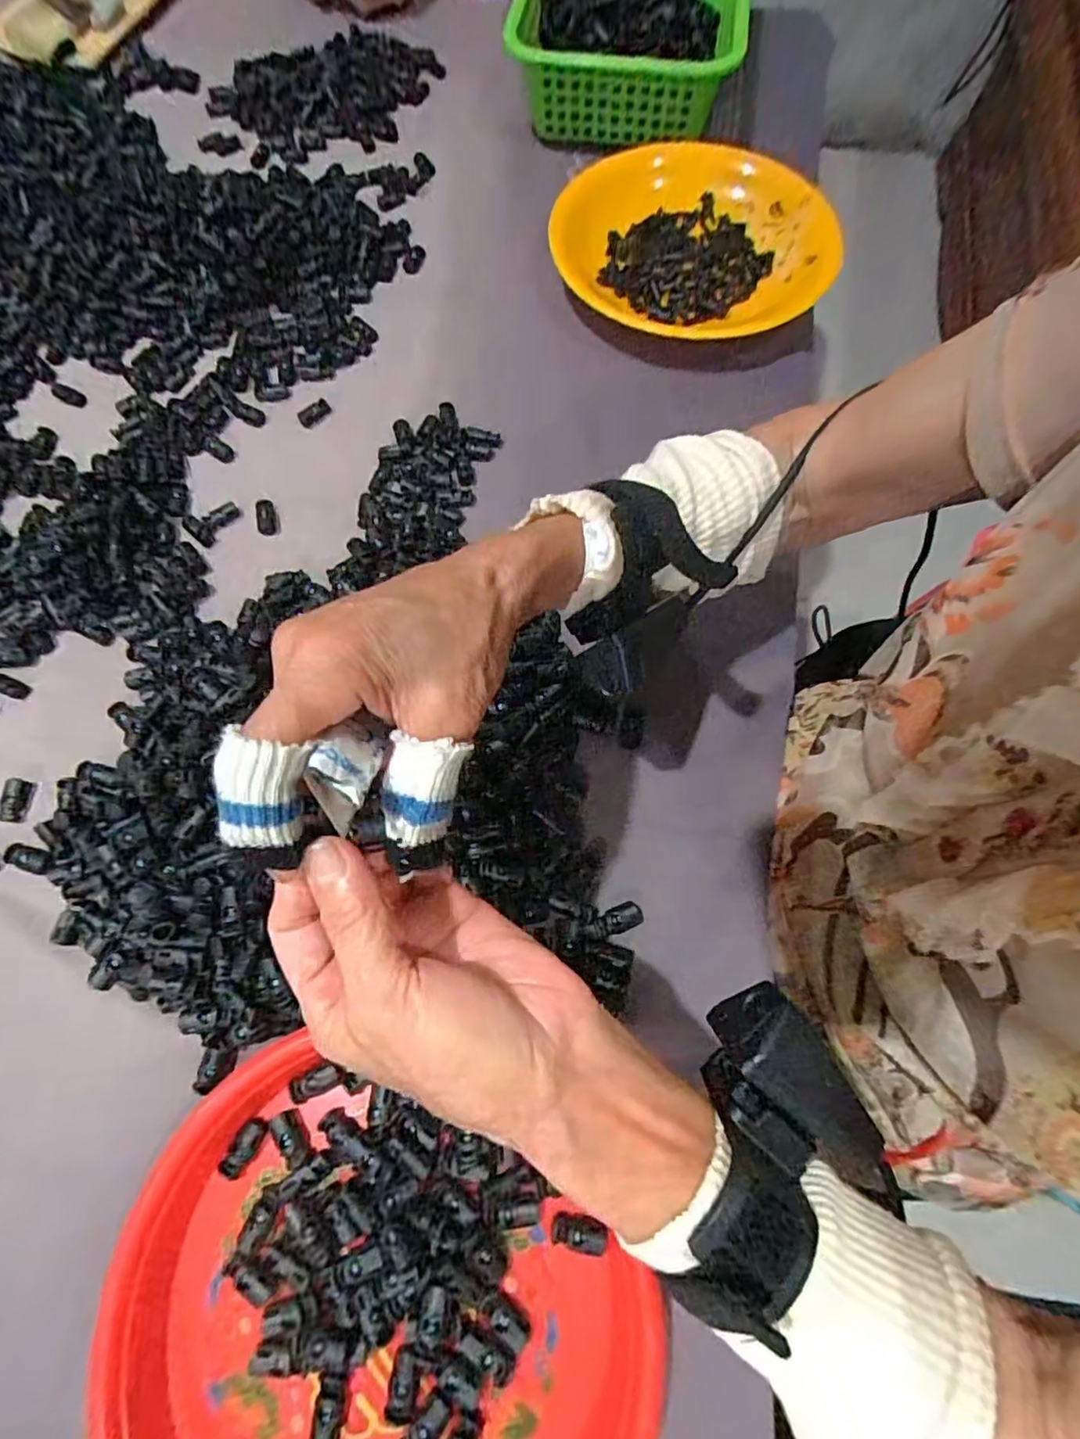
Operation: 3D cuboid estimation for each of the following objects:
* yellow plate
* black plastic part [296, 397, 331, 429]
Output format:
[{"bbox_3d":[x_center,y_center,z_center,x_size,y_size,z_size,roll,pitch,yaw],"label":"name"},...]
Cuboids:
[{"bbox_3d":[0.134,-0.422,0.547,0.236,0.055,0.225,0,70,0],"label":"yellow plate"},{"bbox_3d":[-0.188,-0.256,0.504,0.029,0.009,0.013,-39,75,-13],"label":"black plastic part"}]

